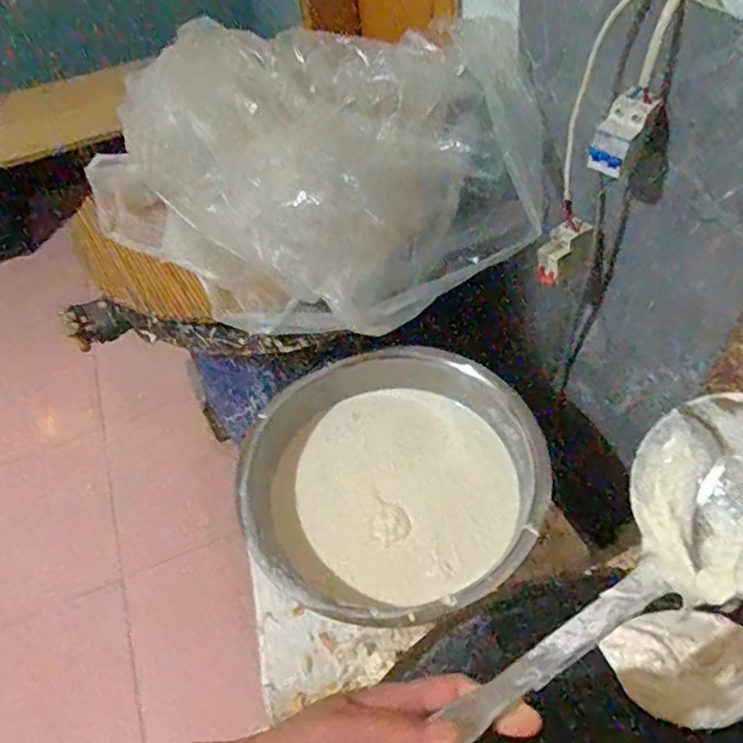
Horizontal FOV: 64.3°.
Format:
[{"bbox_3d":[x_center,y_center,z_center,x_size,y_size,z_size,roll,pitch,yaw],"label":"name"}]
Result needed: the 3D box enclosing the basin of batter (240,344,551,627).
[{"bbox_3d":[0.026,0.156,0.810,0.388,0.174,0.358,-3,51,4],"label":"basin of batter"}]

